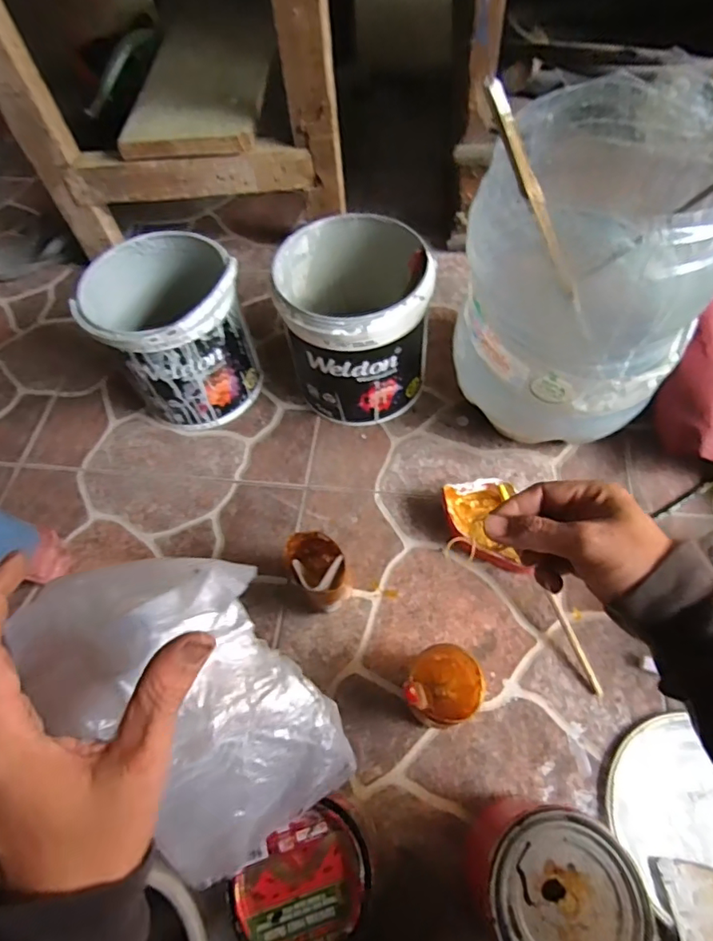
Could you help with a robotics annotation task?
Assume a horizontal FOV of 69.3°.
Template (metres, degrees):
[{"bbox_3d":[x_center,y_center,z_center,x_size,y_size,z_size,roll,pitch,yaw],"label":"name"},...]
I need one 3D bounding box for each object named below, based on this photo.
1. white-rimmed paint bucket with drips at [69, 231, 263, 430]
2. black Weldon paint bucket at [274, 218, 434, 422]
[{"bbox_3d":[-0.232,-0.173,0.676,0.172,0.193,0.186,-3,60,6],"label":"white-rimmed paint bucket with drips"},{"bbox_3d":[-0.001,-0.183,0.662,0.175,0.187,0.188,-2,60,4],"label":"black Weldon paint bucket"}]

